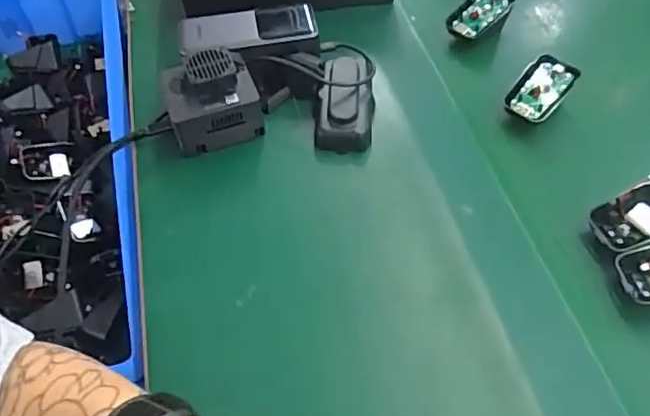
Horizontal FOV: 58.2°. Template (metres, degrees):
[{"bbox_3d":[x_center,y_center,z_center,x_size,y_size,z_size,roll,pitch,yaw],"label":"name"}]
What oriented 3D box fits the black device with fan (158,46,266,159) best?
[{"bbox_3d":[-0.099,-0.095,0.513,0.075,0.057,0.064,-16,52,-7],"label":"black device with fan"}]

